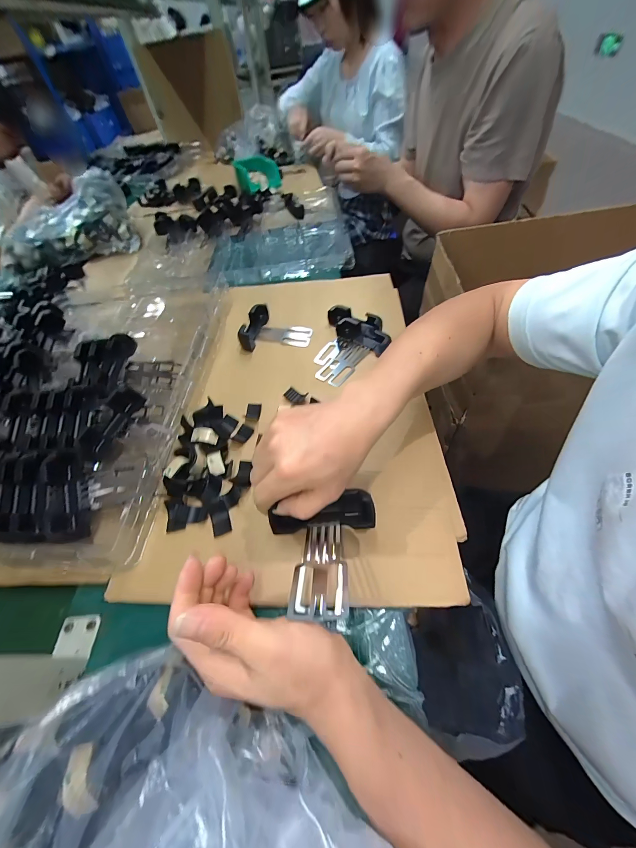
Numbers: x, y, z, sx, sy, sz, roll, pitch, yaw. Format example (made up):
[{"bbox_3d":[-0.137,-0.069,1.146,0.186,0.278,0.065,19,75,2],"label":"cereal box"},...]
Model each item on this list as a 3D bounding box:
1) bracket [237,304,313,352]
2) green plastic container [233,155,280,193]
[{"bbox_3d":[-0.071,-0.168,0.541,0.116,0.031,0.085,6,54,9],"label":"bracket"},{"bbox_3d":[-0.185,-0.775,0.970,0.137,0.059,0.158,-16,53,-4],"label":"green plastic container"}]

